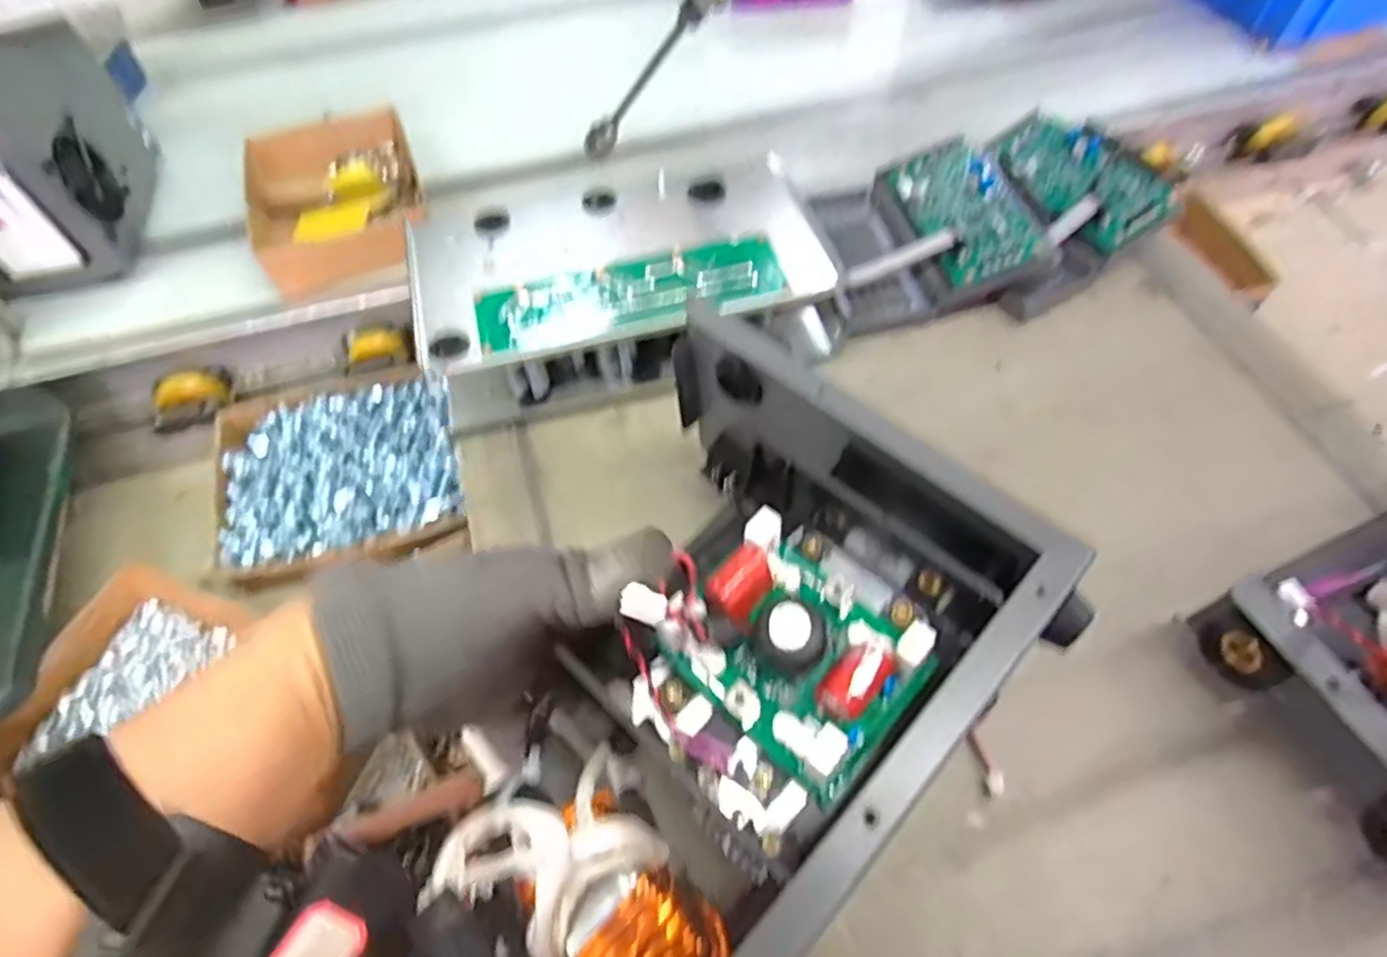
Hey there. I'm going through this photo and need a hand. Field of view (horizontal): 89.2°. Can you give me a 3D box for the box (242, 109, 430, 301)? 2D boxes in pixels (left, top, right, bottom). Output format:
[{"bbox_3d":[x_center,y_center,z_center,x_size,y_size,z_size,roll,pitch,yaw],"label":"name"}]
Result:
[{"bbox_3d":[-0.307,-0.247,0.614,0.142,0.039,0.190,-22,60,-10],"label":"box"}]

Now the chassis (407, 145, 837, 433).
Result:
[{"bbox_3d":[-0.050,-0.147,0.514,0.290,0.082,0.165,-14,59,-5],"label":"chassis"}]

